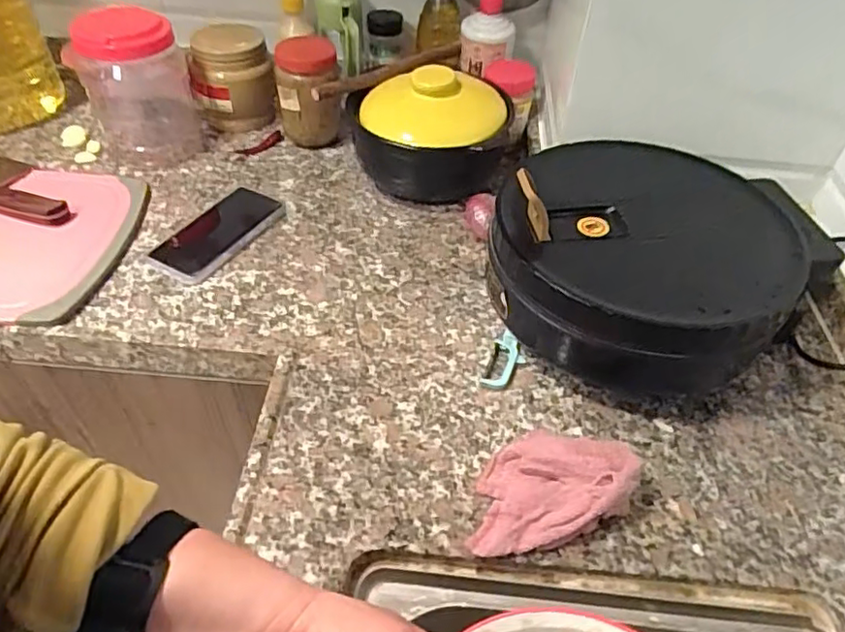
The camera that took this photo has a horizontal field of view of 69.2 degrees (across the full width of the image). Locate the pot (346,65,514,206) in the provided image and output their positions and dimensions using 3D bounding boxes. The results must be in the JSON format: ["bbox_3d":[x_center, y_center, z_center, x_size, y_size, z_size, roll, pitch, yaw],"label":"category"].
[{"bbox_3d":[0.012,-0.237,0.789,0.190,0.134,0.166,-4,46,-7],"label":"pot"}]

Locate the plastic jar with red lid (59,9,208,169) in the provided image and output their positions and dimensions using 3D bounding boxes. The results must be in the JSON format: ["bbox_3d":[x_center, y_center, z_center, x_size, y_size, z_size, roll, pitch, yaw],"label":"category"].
[{"bbox_3d":[-0.382,-0.312,0.823,0.135,0.147,0.144,1,46,-1],"label":"plastic jar with red lid"}]

